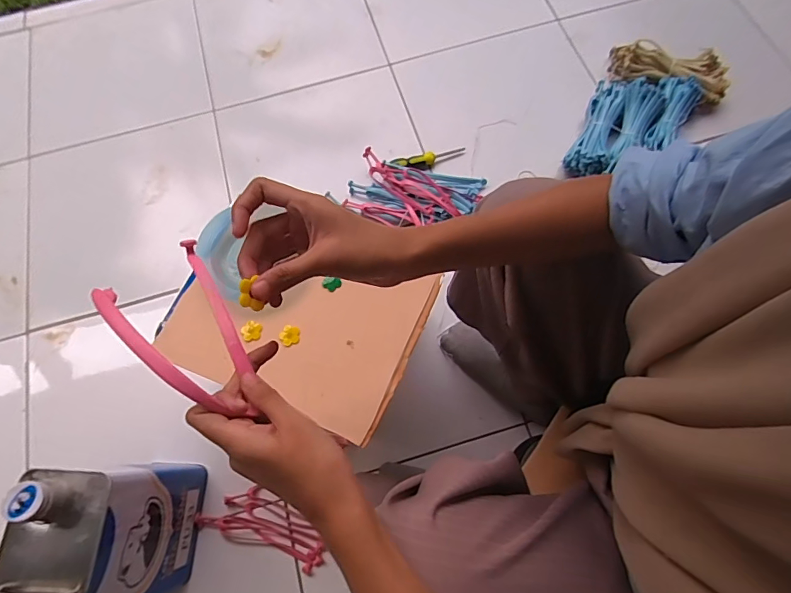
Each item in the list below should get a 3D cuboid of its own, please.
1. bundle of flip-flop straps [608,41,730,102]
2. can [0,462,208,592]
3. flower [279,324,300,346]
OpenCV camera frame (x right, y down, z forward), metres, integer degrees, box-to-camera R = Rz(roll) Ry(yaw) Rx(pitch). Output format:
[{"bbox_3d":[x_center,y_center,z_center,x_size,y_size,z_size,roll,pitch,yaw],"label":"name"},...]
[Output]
[{"bbox_3d":[0.540,-0.446,0.876,0.221,0.063,0.077,19,73,9],"label":"bundle of flip-flop straps"},{"bbox_3d":[-0.357,0.305,0.553,0.114,0.255,0.164,2,71,3],"label":"can"},{"bbox_3d":[-0.125,0.046,0.520,0.023,0.004,0.023,-1,71,2],"label":"flower"}]

